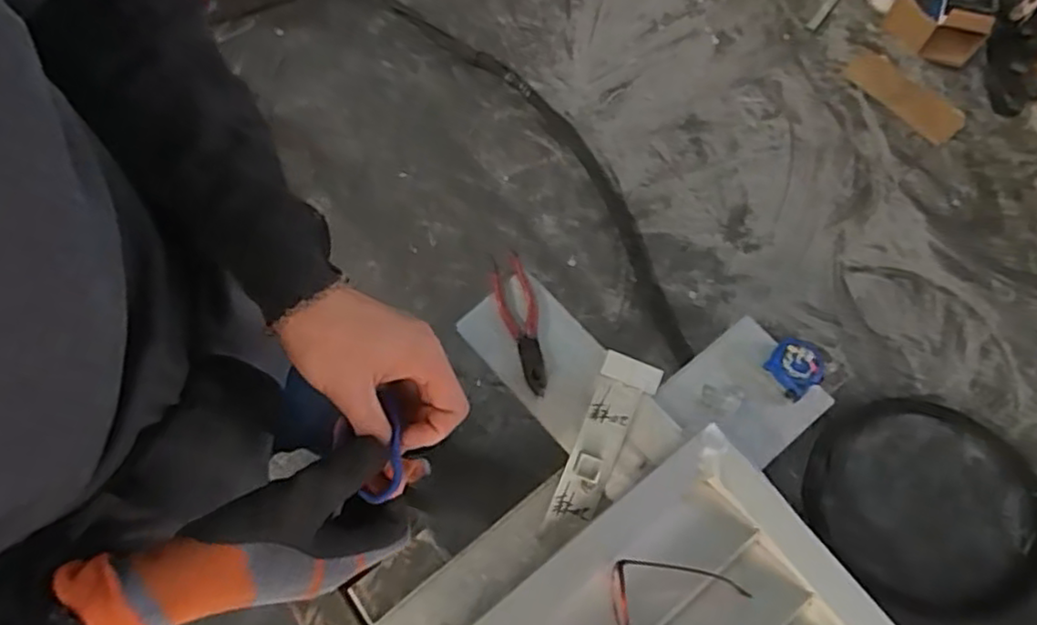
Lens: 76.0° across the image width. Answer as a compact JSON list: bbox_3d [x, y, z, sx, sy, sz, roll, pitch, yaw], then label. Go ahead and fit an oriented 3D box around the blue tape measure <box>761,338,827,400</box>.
[{"bbox_3d":[0.339,0.065,0.805,0.056,0.028,0.061,-30,72,-13],"label":"blue tape measure"}]

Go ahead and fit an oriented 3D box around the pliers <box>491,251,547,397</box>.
[{"bbox_3d":[0.006,0.011,0.815,0.046,0.012,0.184,-15,70,-8],"label":"pliers"}]

